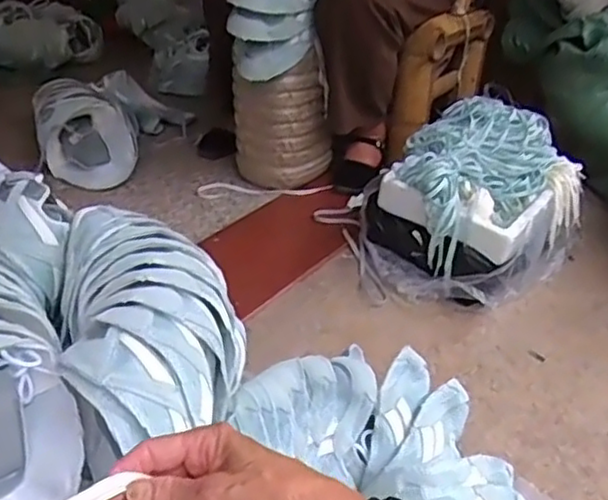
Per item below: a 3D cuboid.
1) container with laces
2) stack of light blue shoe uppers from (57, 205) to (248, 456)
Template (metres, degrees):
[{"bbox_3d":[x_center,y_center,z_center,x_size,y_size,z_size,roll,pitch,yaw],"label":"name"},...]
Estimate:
[{"bbox_3d":[0.299,-0.087,1.266,0.335,0.263,0.378,25,39,32],"label":"container with laces"},{"bbox_3d":[-0.158,0.078,0.711,0.189,0.116,0.310,-10,34,-18],"label":"stack of light blue shoe uppers"}]

